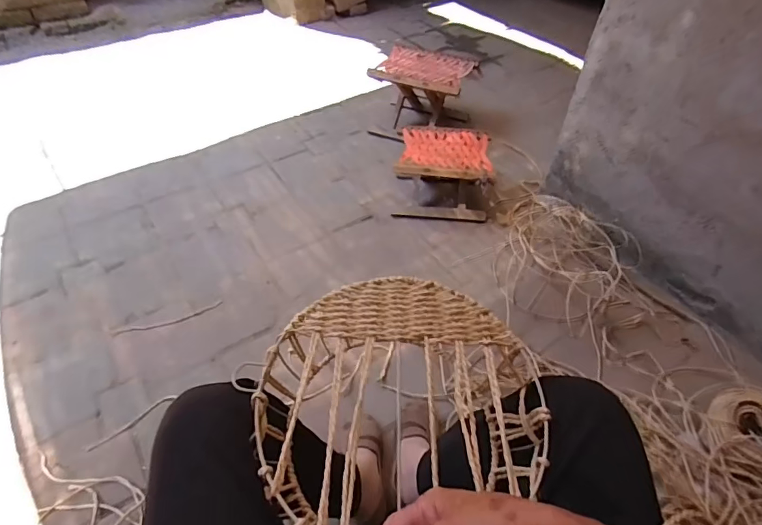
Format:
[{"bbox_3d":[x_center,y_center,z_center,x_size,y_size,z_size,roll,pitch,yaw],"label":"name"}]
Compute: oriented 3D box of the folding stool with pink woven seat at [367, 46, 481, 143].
[{"bbox_3d":[0.152,-0.599,1.645,0.315,0.232,0.284,18,48,15],"label":"folding stool with pink woven seat"}]

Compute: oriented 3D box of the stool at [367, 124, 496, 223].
[{"bbox_3d":[0.191,-0.265,1.363,0.267,0.184,0.238,8,46,6],"label":"stool"}]

